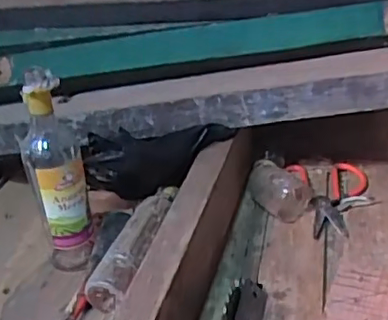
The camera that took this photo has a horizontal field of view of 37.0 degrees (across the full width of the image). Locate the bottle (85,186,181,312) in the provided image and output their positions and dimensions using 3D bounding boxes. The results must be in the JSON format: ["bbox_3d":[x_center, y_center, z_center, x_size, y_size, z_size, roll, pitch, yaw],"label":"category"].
[{"bbox_3d":[-0.072,0.110,0.784,0.050,0.053,0.210,6,38,21],"label":"bottle"}]

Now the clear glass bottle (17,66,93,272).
[{"bbox_3d":[-0.176,0.023,0.754,0.072,0.272,0.054,-14,33,-13],"label":"clear glass bottle"}]

